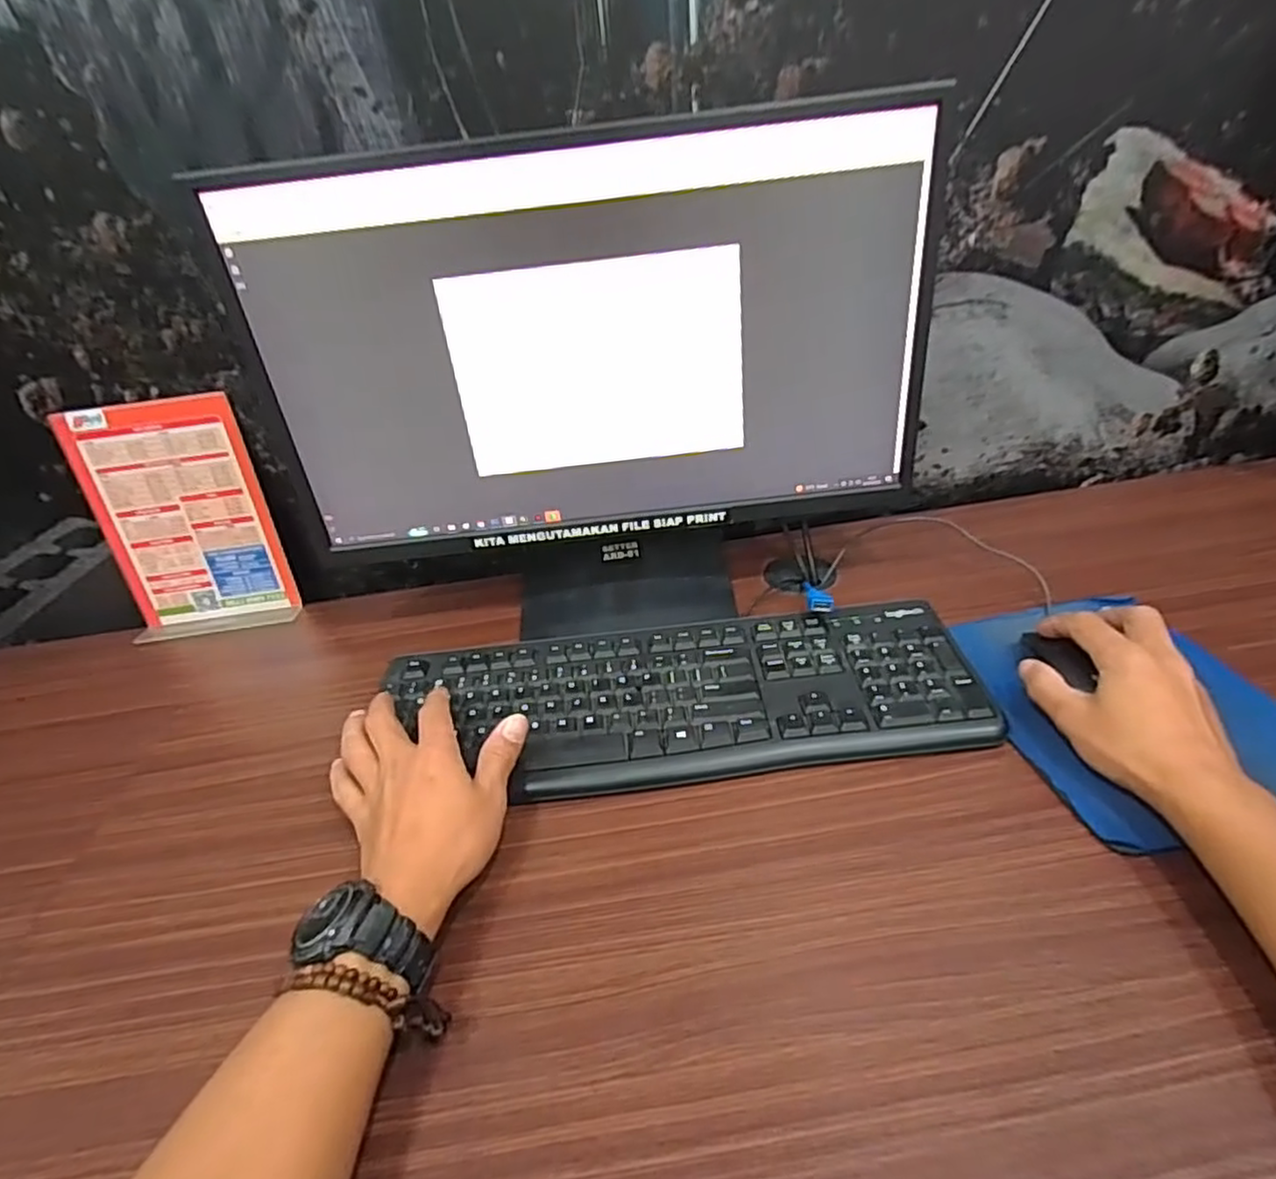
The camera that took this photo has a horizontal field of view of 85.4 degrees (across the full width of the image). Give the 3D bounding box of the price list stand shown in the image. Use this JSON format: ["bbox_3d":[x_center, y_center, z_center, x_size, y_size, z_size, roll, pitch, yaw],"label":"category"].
[{"bbox_3d":[-0.423,-0.060,0.643,0.151,0.205,0.061,-8,34,-1],"label":"price list stand"}]

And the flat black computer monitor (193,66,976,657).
[{"bbox_3d":[-0.030,-0.163,0.561,0.482,0.347,0.171,-8,34,-1],"label":"flat black computer monitor"}]

